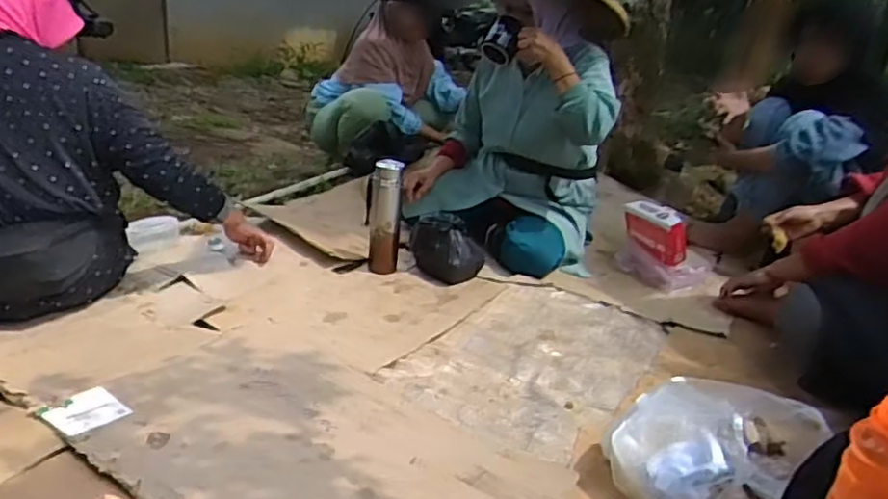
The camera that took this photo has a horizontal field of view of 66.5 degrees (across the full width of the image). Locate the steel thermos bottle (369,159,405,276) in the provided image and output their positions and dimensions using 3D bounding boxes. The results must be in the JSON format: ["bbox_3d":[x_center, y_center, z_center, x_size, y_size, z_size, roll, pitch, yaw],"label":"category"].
[{"bbox_3d":[-0.158,-0.089,1.801,0.083,0.286,0.089,2,25,-11],"label":"steel thermos bottle"}]

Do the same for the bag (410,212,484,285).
[{"bbox_3d":[0.009,-0.014,1.861,0.207,0.137,0.170,8,25,2],"label":"bag"}]

